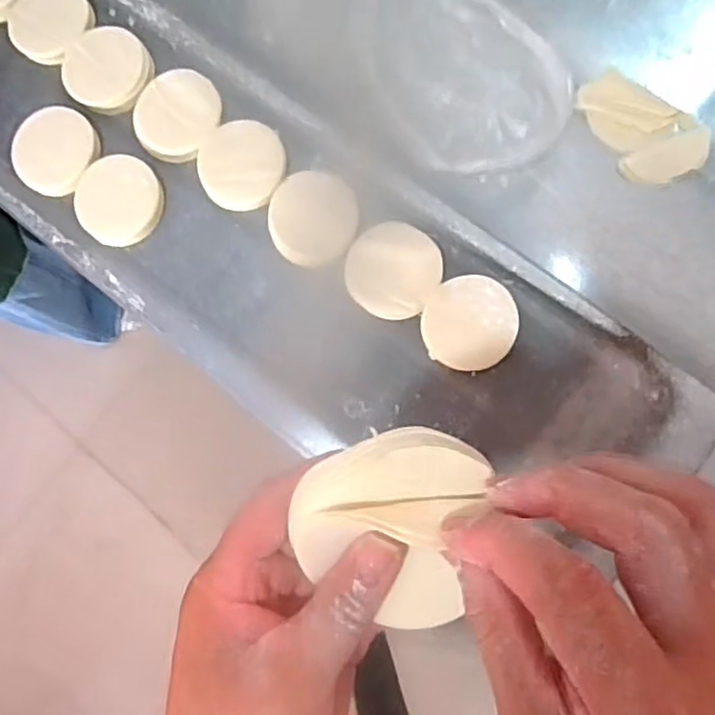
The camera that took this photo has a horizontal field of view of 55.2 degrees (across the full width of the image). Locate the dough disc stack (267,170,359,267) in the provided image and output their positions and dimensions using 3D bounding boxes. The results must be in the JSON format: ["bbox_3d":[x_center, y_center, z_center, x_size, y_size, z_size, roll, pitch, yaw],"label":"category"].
[{"bbox_3d":[-0.043,-0.131,0.648,0.084,0.018,0.084,7,82,7],"label":"dough disc stack"}]

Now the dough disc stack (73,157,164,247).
[{"bbox_3d":[-0.238,-0.156,0.681,0.083,0.009,0.084,33,95,-5],"label":"dough disc stack"}]

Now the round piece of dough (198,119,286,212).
[{"bbox_3d":[-0.115,-0.189,0.675,0.084,0.015,0.084,-1,82,6],"label":"round piece of dough"}]

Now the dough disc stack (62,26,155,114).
[{"bbox_3d":[-0.255,-0.293,0.701,0.085,0.015,0.084,-42,80,-1],"label":"dough disc stack"}]

